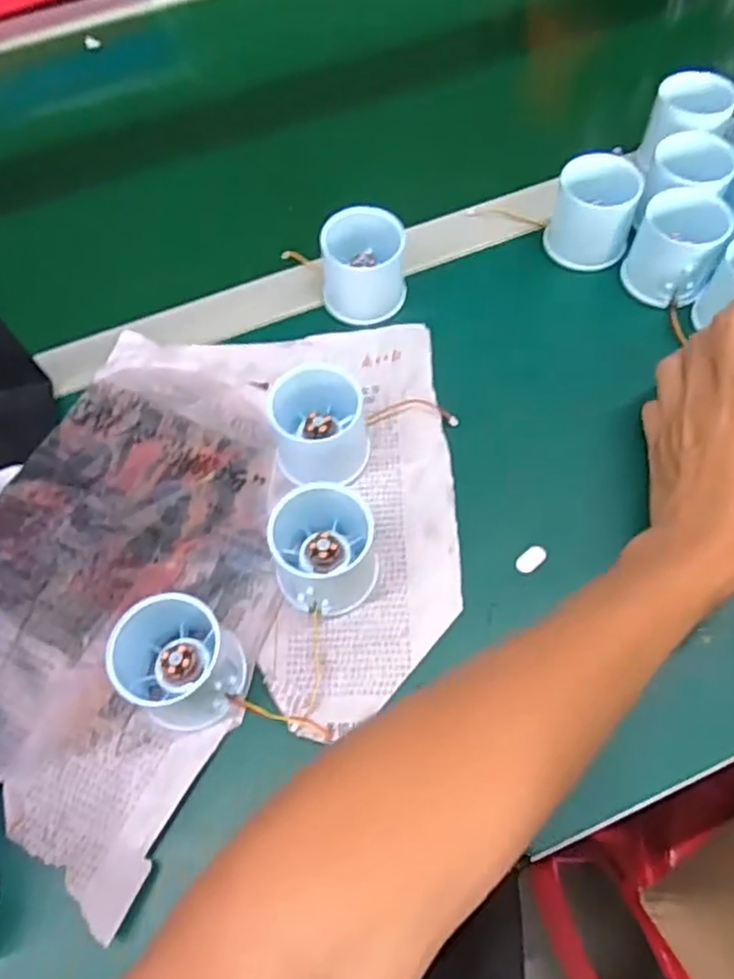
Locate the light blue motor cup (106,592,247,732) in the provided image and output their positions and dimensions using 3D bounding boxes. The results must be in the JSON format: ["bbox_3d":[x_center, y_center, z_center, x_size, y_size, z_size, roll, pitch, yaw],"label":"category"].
[{"bbox_3d":[-0.093,0.080,0.336,0.060,0.051,0.051,38,69,22],"label":"light blue motor cup"}]

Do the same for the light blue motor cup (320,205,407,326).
[{"bbox_3d":[0.000,-0.149,0.454,0.049,0.052,0.052,-1,60,3],"label":"light blue motor cup"}]

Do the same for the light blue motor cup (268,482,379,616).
[{"bbox_3d":[-0.023,0.026,0.367,0.054,0.043,0.064,-11,60,-3],"label":"light blue motor cup"}]

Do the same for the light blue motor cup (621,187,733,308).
[{"bbox_3d":[0.197,-0.157,0.453,0.055,0.047,0.058,21,64,15],"label":"light blue motor cup"}]

